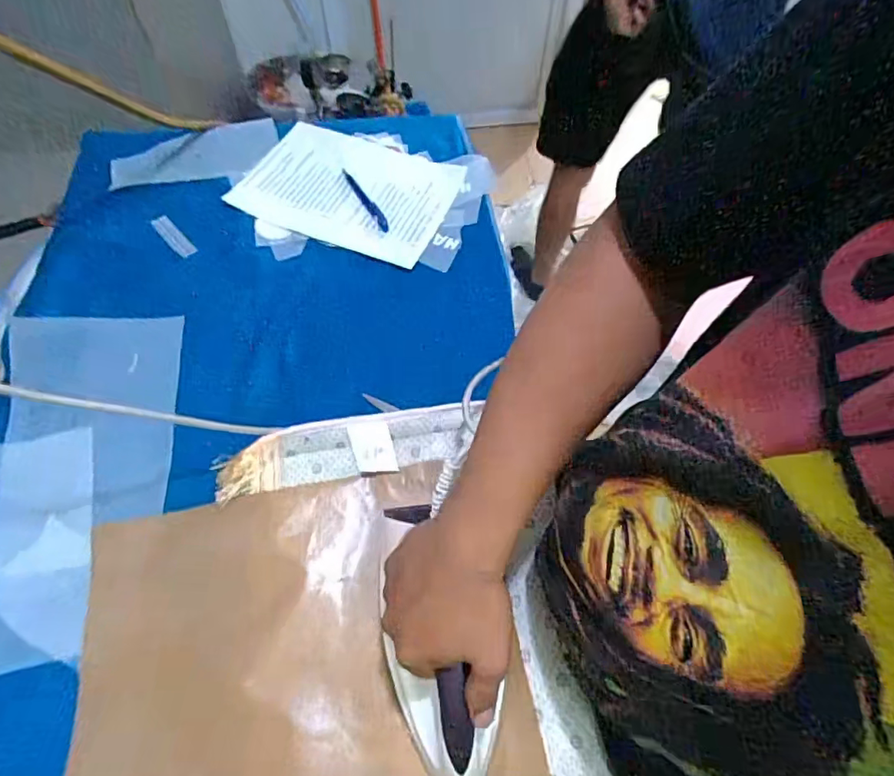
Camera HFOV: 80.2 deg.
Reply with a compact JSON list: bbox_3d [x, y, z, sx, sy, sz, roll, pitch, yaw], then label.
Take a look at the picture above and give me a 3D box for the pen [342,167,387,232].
[{"bbox_3d":[-0.116,-0.272,0.769,0.016,0.009,0.135,-27,65,-14],"label":"pen"}]

